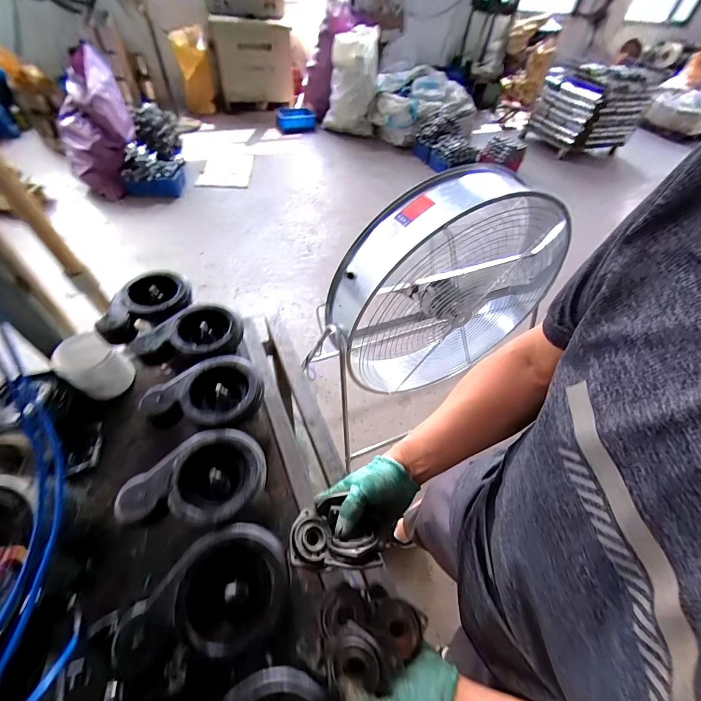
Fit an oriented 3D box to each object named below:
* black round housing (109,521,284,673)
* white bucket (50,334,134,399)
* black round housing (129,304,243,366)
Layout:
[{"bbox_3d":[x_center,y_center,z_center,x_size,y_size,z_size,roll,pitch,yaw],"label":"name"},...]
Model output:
[{"bbox_3d":[-0.151,0.269,0.354,0.170,0.049,0.114,-17,56,-18],"label":"black round housing"},{"bbox_3d":[-0.495,0.030,0.635,0.099,0.091,0.096,3,52,-4],"label":"white bucket"},{"bbox_3d":[-0.275,-0.025,0.568,0.165,0.058,0.113,0,52,-6],"label":"black round housing"}]

